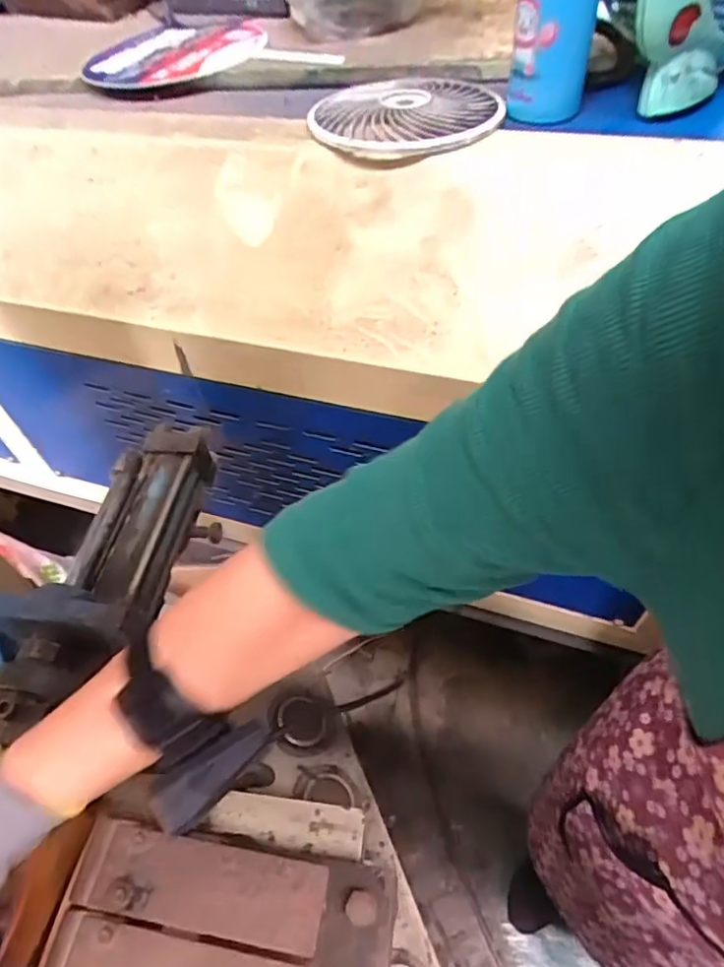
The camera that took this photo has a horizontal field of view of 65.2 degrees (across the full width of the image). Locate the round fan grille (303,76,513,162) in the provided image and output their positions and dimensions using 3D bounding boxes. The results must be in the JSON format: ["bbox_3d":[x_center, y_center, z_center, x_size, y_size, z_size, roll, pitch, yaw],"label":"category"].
[{"bbox_3d":[0.042,-0.358,0.545,0.179,0.017,0.172,10,52,13],"label":"round fan grille"}]

